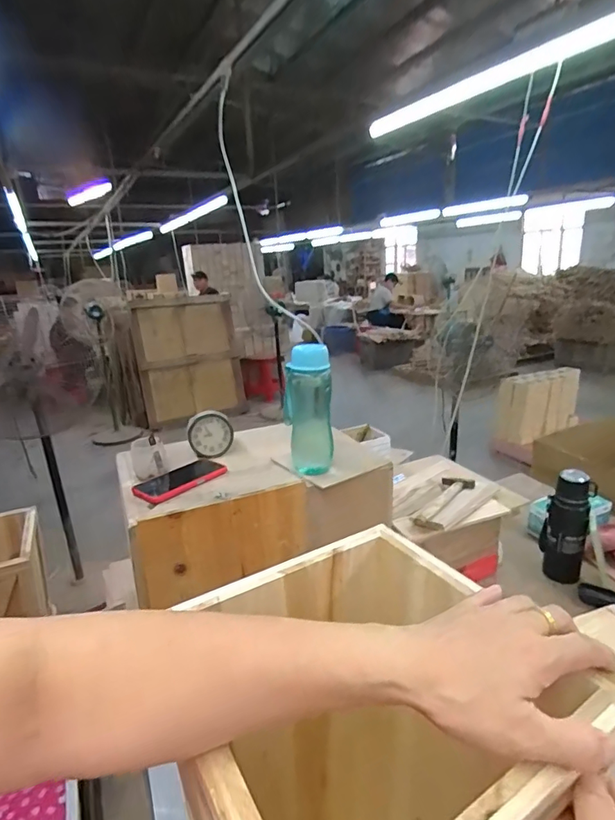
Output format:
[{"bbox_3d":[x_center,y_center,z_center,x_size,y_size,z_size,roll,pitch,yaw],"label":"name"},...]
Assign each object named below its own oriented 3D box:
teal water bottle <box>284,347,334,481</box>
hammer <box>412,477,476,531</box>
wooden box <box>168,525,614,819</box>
[{"bbox_3d":[0.000,-0.001,0.867,0.086,0.241,0.062,-2,17,2],"label":"teal water bottle"},{"bbox_3d":[0.303,0.196,1.003,0.073,0.031,0.246,7,20,30],"label":"hammer"},{"bbox_3d":[0.045,0.303,0.374,0.252,0.263,0.251,-13,20,-29],"label":"wooden box"}]

